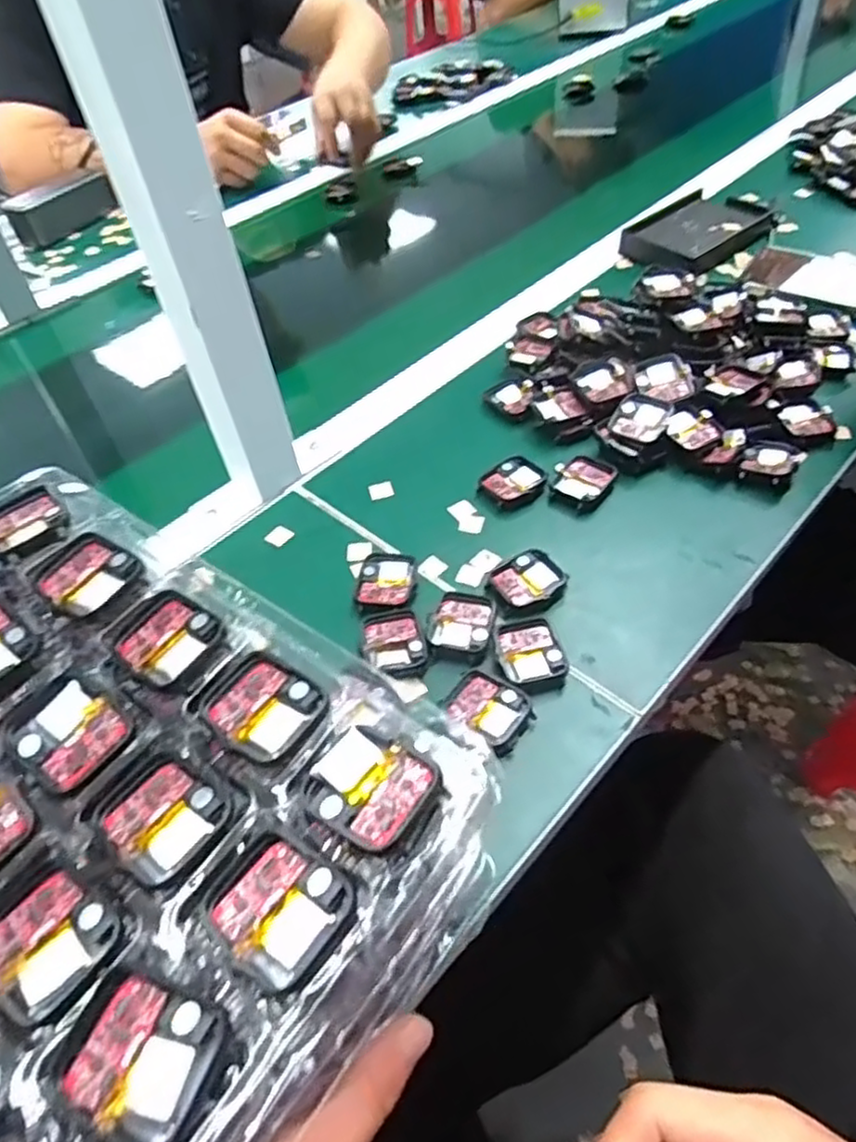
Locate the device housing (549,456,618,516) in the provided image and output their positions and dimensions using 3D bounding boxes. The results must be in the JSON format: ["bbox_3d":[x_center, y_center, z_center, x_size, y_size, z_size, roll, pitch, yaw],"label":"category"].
[{"bbox_3d":[0.109,-0.062,0.503,0.038,0.012,0.045,30,58,28],"label":"device housing"}]

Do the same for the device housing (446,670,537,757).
[{"bbox_3d":[0.033,0.076,0.389,0.044,0.010,0.034,33,59,29],"label":"device housing"}]

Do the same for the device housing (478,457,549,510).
[{"bbox_3d":[0.061,-0.063,0.506,0.042,0.010,0.036,-30,53,-19],"label":"device housing"}]

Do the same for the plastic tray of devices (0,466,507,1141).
[{"bbox_3d":[-0.156,0.095,0.237,0.281,0.020,0.260,28,57,26],"label":"plastic tray of devices"}]

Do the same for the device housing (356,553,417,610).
[{"bbox_3d":[-0.027,0.008,0.456,0.036,0.010,0.044,0,49,6],"label":"device housing"}]

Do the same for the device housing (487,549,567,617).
[{"bbox_3d":[0.063,0.008,0.446,0.043,0.012,0.040,-22,51,-14],"label":"device housing"}]

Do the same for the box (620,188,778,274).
[{"bbox_3d":[0.273,-0.346,0.723,0.161,0.022,0.098,-34,54,-22],"label":"box"}]

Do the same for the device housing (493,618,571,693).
[{"bbox_3d":[0.059,0.048,0.411,0.036,0.013,0.043,-11,49,-4],"label":"device housing"}]

